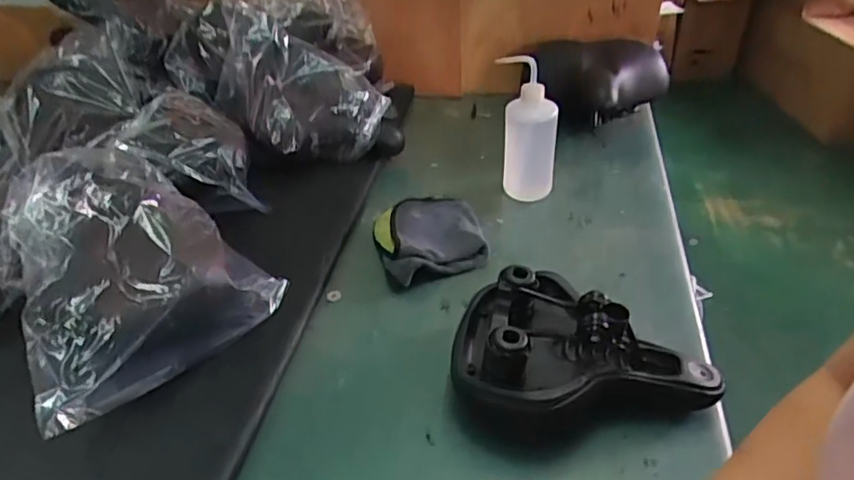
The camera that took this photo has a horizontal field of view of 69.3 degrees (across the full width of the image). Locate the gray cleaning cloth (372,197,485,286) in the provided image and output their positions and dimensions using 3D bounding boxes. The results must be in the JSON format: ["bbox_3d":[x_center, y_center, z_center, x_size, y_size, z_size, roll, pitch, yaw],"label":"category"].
[{"bbox_3d":[0.005,-0.006,0.829,0.143,0.034,0.160,-11,38,-12],"label":"gray cleaning cloth"}]

